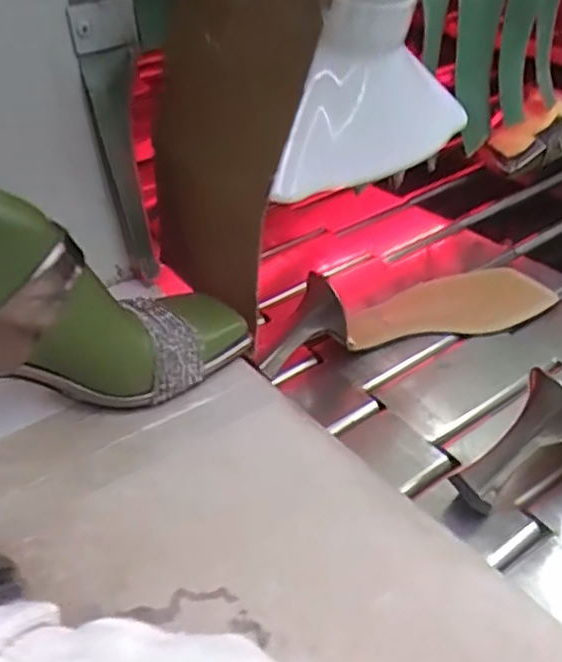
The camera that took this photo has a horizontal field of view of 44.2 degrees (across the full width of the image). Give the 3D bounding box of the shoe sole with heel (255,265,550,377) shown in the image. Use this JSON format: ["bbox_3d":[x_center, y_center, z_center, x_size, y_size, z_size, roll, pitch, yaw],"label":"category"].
[{"bbox_3d":[0.092,-0.025,0.511,0.226,0.058,0.065,-11,38,-11],"label":"shoe sole with heel"}]

